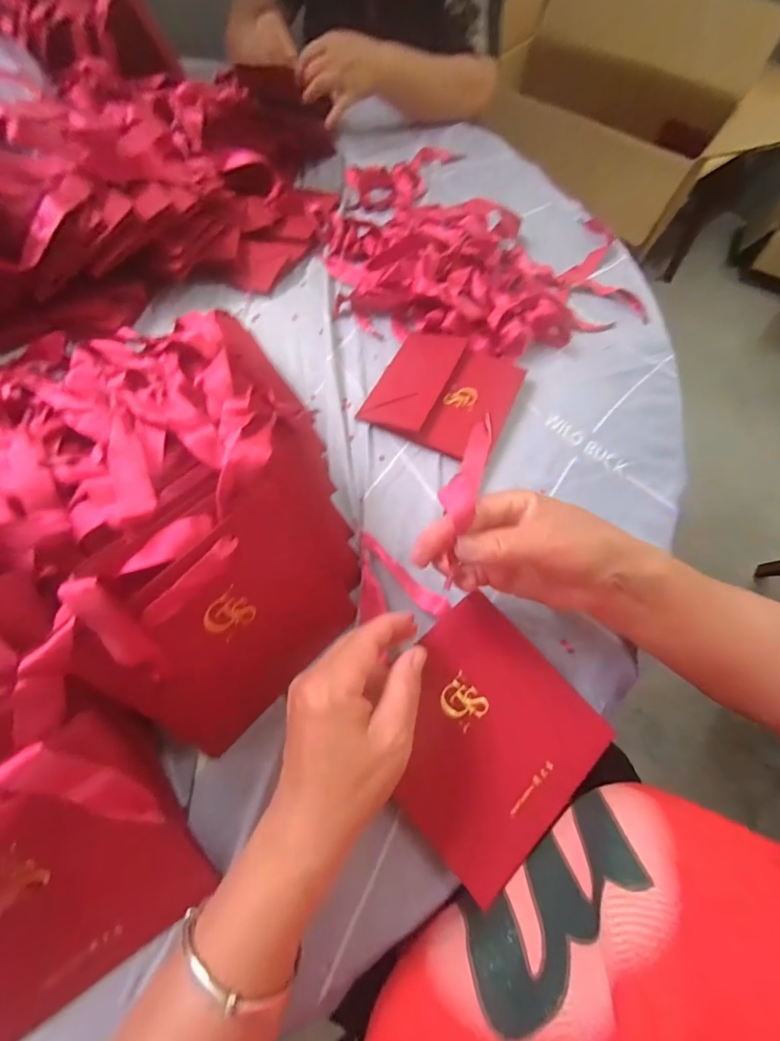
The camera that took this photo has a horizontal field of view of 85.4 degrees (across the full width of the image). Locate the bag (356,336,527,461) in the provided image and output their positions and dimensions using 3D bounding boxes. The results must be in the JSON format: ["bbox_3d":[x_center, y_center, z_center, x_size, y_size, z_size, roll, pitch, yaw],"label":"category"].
[{"bbox_3d":[0.058,-0.137,0.435,0.133,0.017,0.142,24,66,8],"label":"bag"}]

